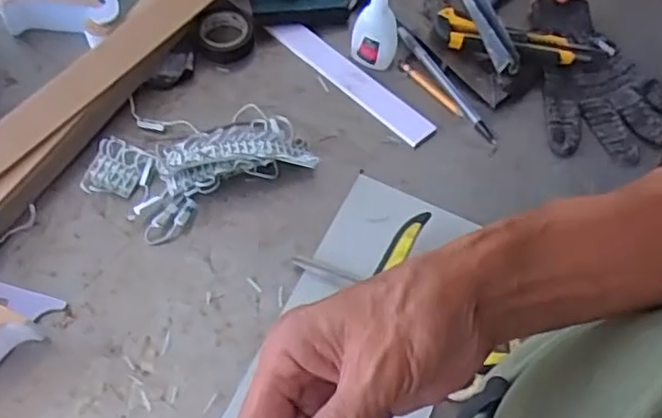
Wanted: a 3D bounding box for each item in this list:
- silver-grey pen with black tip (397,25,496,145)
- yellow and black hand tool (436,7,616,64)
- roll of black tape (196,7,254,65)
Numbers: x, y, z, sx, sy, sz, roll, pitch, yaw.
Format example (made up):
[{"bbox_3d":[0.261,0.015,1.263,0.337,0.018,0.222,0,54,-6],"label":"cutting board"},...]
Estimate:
[{"bbox_3d":[0.111,-0.123,0.655,0.013,0.009,0.154,-28,66,-16],"label":"silver-grey pen with black tip"},{"bbox_3d":[0.194,-0.167,0.669,0.178,0.020,0.042,8,61,2],"label":"yellow and black hand tool"},{"bbox_3d":[-0.105,-0.171,0.670,0.054,0.020,0.058,1,61,-2],"label":"roll of black tape"}]

